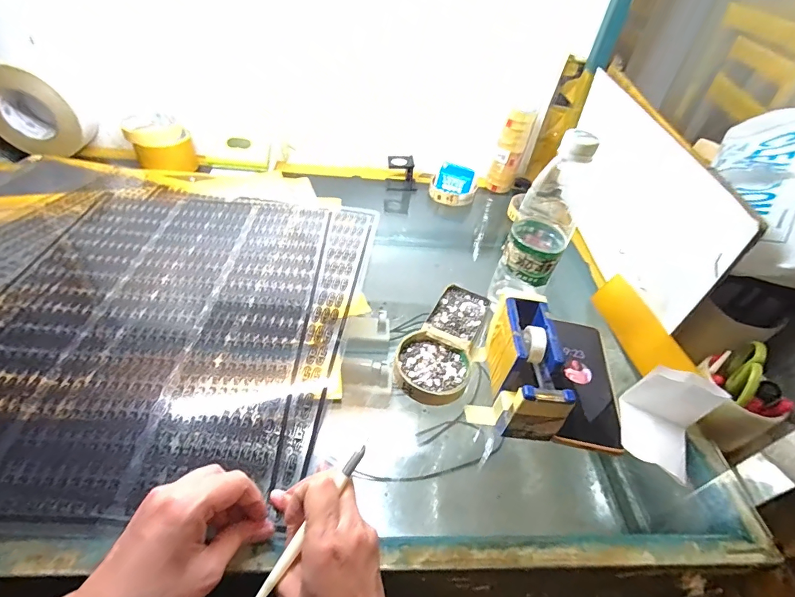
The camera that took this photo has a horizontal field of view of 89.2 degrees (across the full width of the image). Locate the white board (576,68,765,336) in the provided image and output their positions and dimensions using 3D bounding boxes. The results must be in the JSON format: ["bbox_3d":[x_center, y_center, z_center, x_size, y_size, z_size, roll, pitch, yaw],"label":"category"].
[{"bbox_3d":[0.316,-0.143,0.560,0.016,0.181,0.409,4,44,-3],"label":"white board"}]

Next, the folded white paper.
[{"bbox_3d":[0.262,0.118,0.386,0.068,0.064,0.073,20,46,13],"label":"folded white paper"}]

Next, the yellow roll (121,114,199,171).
[{"bbox_3d":[-0.397,-0.269,0.681,0.098,0.060,0.090,-8,47,-15],"label":"yellow roll"}]

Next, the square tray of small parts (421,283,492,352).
[{"bbox_3d":[0.074,0.019,0.489,0.059,0.014,0.105,22,47,14],"label":"square tray of small parts"}]

